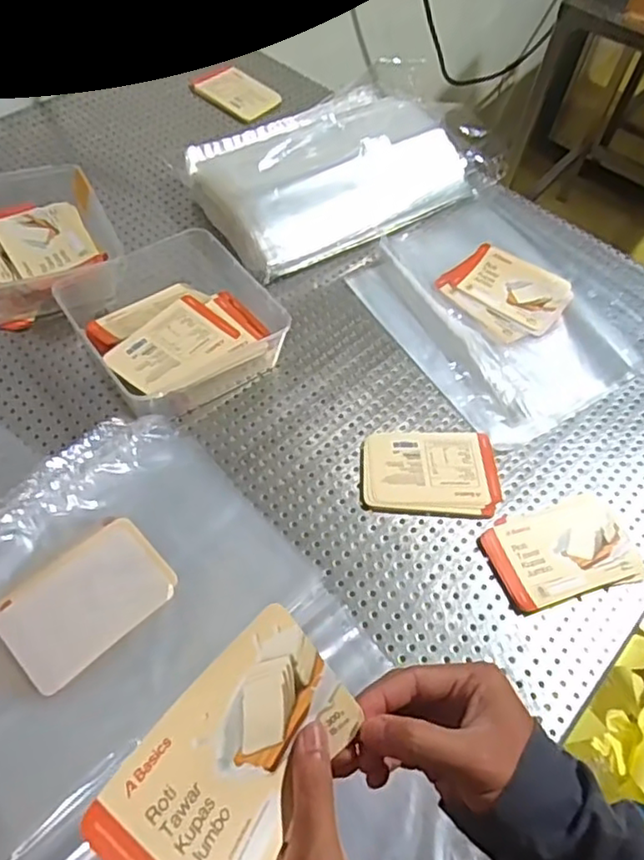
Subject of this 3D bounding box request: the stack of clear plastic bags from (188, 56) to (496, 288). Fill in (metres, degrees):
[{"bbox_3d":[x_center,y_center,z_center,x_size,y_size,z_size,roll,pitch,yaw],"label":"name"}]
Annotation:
[{"bbox_3d":[0.037,-0.369,0.889,0.424,0.079,0.242,-29,64,-20],"label":"stack of clear plastic bags"}]

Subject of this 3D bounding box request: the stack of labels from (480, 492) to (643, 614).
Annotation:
[{"bbox_3d":[0.234,0.117,0.624,0.146,0.017,0.094,-15,60,-13],"label":"stack of labels"}]

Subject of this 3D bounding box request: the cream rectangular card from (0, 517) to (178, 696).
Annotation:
[{"bbox_3d":[-0.203,0.145,0.553,0.135,0.010,0.094,-38,68,-24],"label":"cream rectangular card"}]

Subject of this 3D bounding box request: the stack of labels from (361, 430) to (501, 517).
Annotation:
[{"bbox_3d":[0.112,0.043,0.665,0.138,0.009,0.094,4,58,-2],"label":"stack of labels"}]

